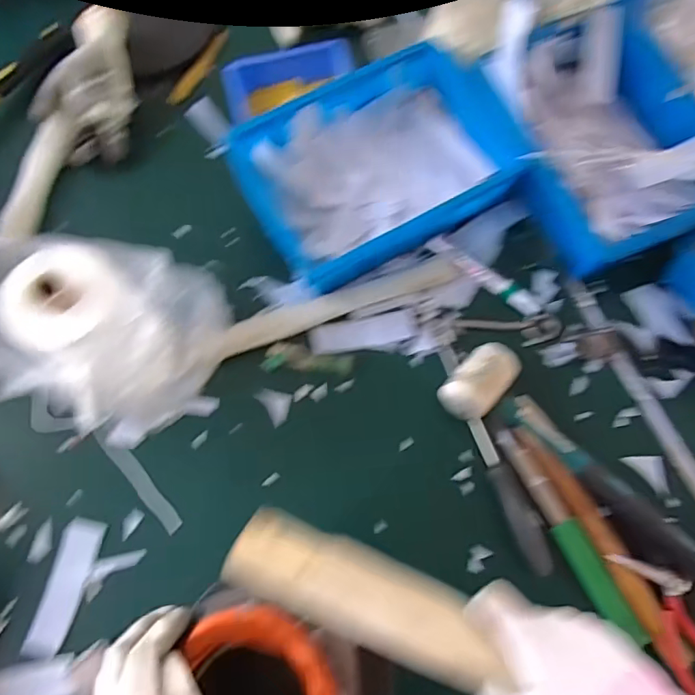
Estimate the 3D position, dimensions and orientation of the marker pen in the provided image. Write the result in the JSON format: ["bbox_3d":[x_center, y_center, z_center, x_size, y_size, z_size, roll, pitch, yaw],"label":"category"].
[{"bbox_3d":[0.153,-0.082,0.585,0.143,0.016,0.021,38,74,12],"label":"marker pen"}]

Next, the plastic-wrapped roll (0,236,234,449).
[{"bbox_3d":[-0.213,-0.002,0.478,0.174,0.173,0.154,2,70,0],"label":"plastic-wrapped roll"}]

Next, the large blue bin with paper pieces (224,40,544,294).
[{"bbox_3d":[0.032,-0.198,0.588,0.280,0.102,0.195,-26,73,-10],"label":"large blue bin with paper pieces"}]

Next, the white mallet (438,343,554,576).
[{"bbox_3d":[0.149,0.107,0.510,0.081,0.038,0.213,-11,81,-4],"label":"white mallet"}]

